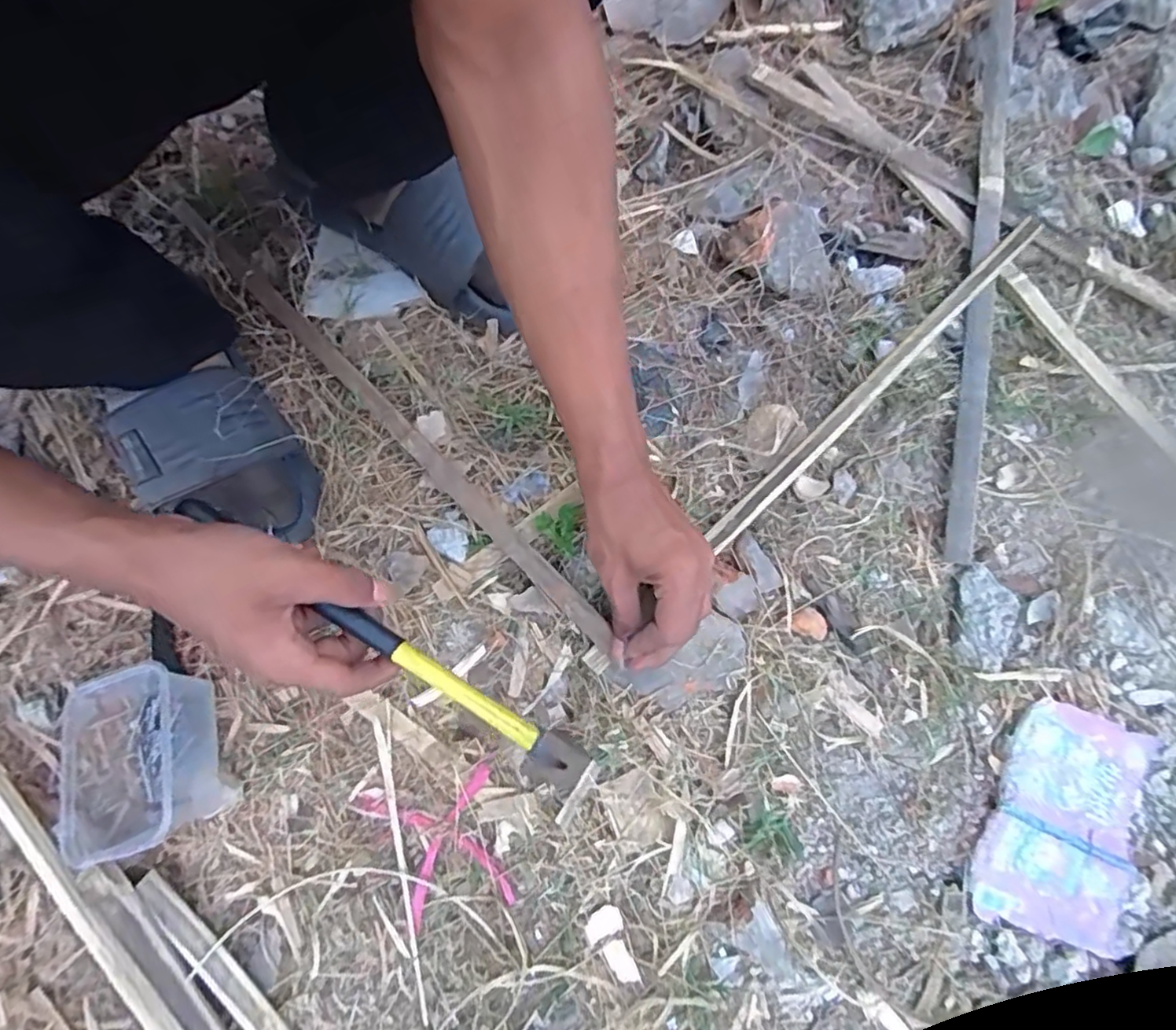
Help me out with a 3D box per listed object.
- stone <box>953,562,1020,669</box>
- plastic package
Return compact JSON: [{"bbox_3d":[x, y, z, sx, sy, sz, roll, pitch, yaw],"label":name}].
[{"bbox_3d":[0.297,0.077,0.461,0.042,0.014,0.072,13,77,2],"label":"stone"},{"bbox_3d":[0.338,0.217,0.435,0.107,0.010,0.153,20,77,3],"label":"plastic package"}]

